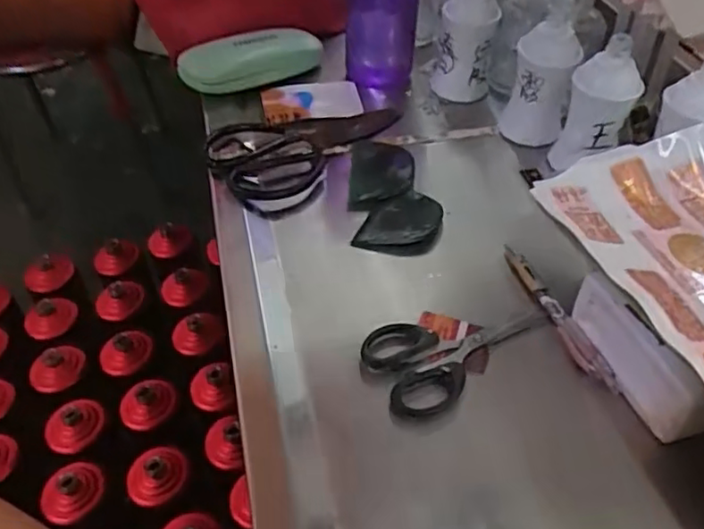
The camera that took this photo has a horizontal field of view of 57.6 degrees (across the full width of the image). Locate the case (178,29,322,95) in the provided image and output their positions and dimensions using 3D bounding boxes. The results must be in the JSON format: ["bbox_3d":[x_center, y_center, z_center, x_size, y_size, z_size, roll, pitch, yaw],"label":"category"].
[{"bbox_3d":[-0.099,-0.210,0.652,0.153,0.045,0.055,-23,47,-16],"label":"case"}]

